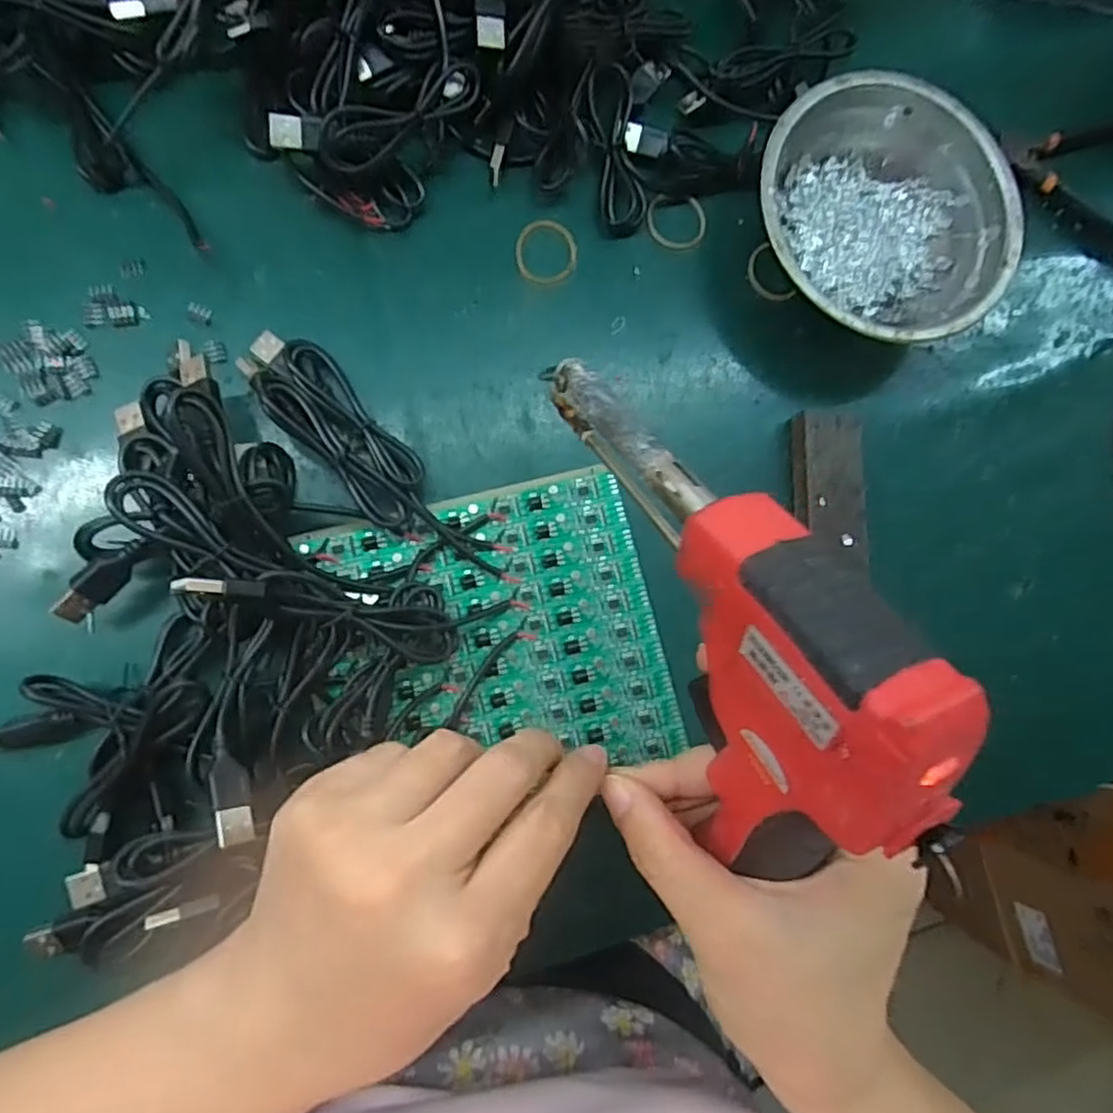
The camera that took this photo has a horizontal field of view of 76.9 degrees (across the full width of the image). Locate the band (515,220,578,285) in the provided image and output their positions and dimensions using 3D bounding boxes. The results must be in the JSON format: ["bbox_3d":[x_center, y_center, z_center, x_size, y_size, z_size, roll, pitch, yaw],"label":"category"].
[{"bbox_3d":[-0.004,-0.145,0.334,0.029,0.004,0.031,6,85,-9],"label":"band"}]

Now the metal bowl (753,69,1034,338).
[{"bbox_3d":[0.153,-0.160,0.340,0.122,0.042,0.124,1,86,-9],"label":"metal bowl"}]

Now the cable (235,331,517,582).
[{"bbox_3d":[-0.078,-0.040,0.303,0.033,0.022,0.145,-44,93,-10],"label":"cable"}]

